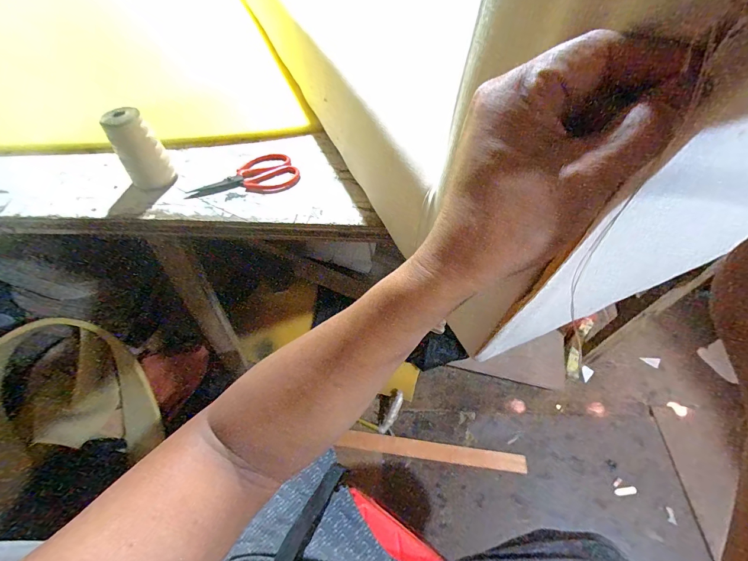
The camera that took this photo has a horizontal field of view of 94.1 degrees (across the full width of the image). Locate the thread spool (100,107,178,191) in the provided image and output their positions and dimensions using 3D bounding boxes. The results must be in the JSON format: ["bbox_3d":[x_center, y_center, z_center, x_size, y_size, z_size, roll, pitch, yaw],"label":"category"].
[{"bbox_3d":[-0.391,-0.216,0.582,0.069,0.118,0.074,-34,63,-22],"label":"thread spool"}]

